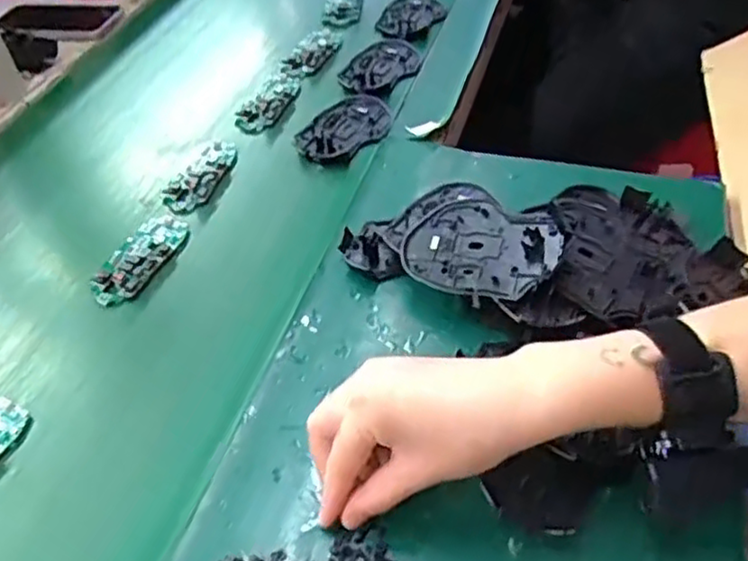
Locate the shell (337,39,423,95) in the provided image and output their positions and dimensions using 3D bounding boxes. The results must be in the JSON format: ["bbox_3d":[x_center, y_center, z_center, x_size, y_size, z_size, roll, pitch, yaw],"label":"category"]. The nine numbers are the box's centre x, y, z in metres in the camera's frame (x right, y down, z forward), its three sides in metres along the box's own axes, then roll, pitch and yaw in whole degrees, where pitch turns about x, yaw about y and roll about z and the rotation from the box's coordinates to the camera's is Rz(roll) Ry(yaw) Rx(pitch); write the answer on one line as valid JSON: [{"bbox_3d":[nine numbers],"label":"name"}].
[{"bbox_3d":[0.008,-0.234,0.760,0.069,0.008,0.110,26,53,27],"label":"shell"}]

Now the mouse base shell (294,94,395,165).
[{"bbox_3d":[-0.029,-0.149,0.685,0.069,0.012,0.110,29,54,29],"label":"mouse base shell"}]

